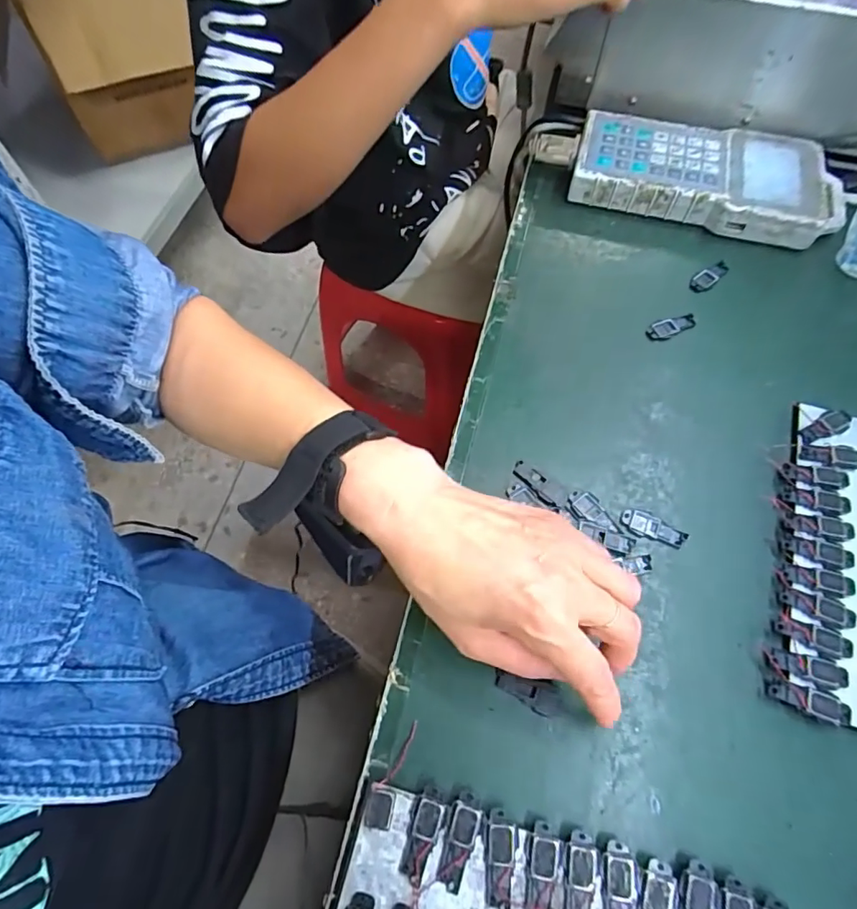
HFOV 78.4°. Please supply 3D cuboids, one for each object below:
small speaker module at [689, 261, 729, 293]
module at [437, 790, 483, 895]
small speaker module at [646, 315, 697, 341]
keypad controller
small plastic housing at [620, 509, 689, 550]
[{"bbox_3d":[0.229,-0.146,0.428,0.046,0.004,0.016,-38,69,-17],"label":"small speaker module"},{"bbox_3d":[0.016,0.188,0.255,0.015,0.004,0.040,14,64,7],"label":"module"},{"bbox_3d":[0.188,-0.099,0.405,0.044,0.004,0.015,-24,65,-11],"label":"small speaker module"},{"bbox_3d":[0.243,-0.243,0.462,0.222,0.033,0.099,16,64,8],"label":"keypad controller"},{"bbox_3d":[0.142,0.046,0.332,0.040,0.004,0.017,17,64,8],"label":"small plastic housing"}]

